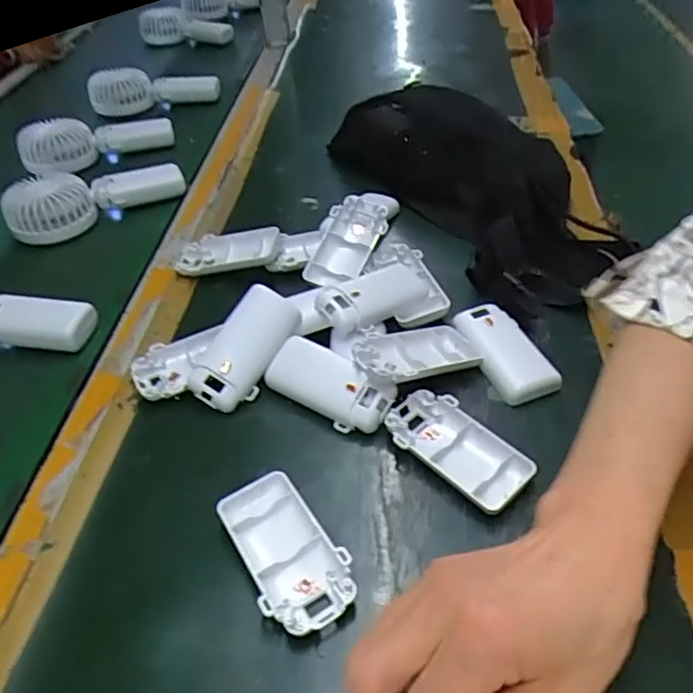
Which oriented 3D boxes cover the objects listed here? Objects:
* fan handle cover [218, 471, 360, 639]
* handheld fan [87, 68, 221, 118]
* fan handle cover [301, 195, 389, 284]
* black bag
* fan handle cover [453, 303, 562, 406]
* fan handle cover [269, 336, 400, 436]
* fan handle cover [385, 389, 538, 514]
[{"bbox_3d":[-0.035,0.117,0.336,0.050,0.017,0.095,-29,49,-23],"label":"fan handle cover"},{"bbox_3d":[-0.278,-0.377,0.866,0.187,0.065,0.041,-1,44,4],"label":"handheld fan"},{"bbox_3d":[0.001,-0.090,0.519,0.049,0.019,0.089,20,68,12],"label":"fan handle cover"},{"bbox_3d":[0.120,-0.170,0.566,0.155,0.066,0.352,-19,45,-14],"label":"black bag"},{"bbox_3d":[0.117,0.002,0.435,0.043,0.011,0.089,-14,44,-9],"label":"fan handle cover"},{"bbox_3d":[-0.012,0.027,0.414,0.091,0.028,0.037,25,51,28],"label":"fan handle cover"},{"bbox_3d":[0.070,0.066,0.380,0.097,0.016,0.050,33,55,32],"label":"fan handle cover"}]

